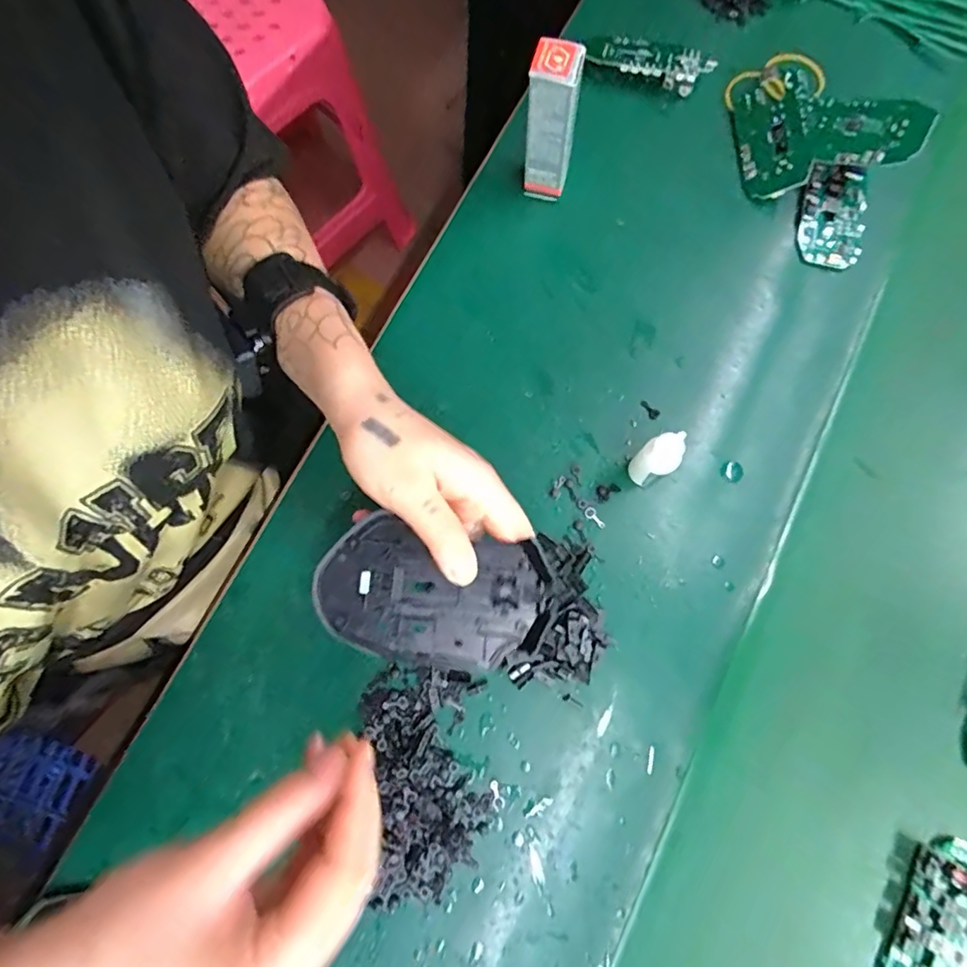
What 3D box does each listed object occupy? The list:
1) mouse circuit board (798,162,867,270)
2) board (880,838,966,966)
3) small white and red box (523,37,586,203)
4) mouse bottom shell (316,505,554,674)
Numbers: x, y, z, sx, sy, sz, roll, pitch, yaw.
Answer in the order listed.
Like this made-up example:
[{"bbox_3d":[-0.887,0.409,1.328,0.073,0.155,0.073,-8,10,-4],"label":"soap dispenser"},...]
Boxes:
[{"bbox_3d":[0.250,-0.189,0.388,0.044,0.011,0.069,4,90,1],"label":"mouse circuit board"},{"bbox_3d":[0.252,0.250,0.303,0.037,0.017,0.098,29,79,5],"label":"board"},{"bbox_3d":[0.044,-0.233,0.361,0.033,0.099,0.025,13,78,2],"label":"small white and red box"},{"bbox_3d":[-0.025,0.059,0.279,0.116,0.009,0.068,10,78,1],"label":"mouse bottom shell"}]

